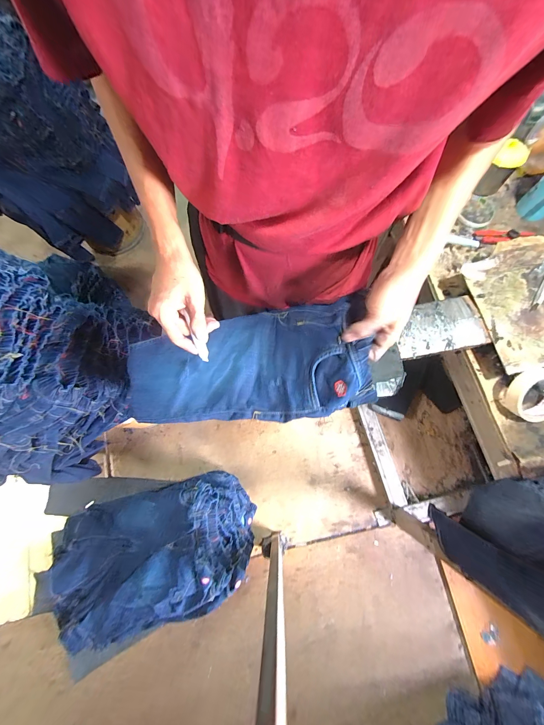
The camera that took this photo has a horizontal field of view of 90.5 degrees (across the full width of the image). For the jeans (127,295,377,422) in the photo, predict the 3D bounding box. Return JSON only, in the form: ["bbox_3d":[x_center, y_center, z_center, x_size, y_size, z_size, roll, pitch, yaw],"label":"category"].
[{"bbox_3d":[-0.055,0.005,0.469,0.415,0.066,0.206,-8,72,12],"label":"jeans"}]

